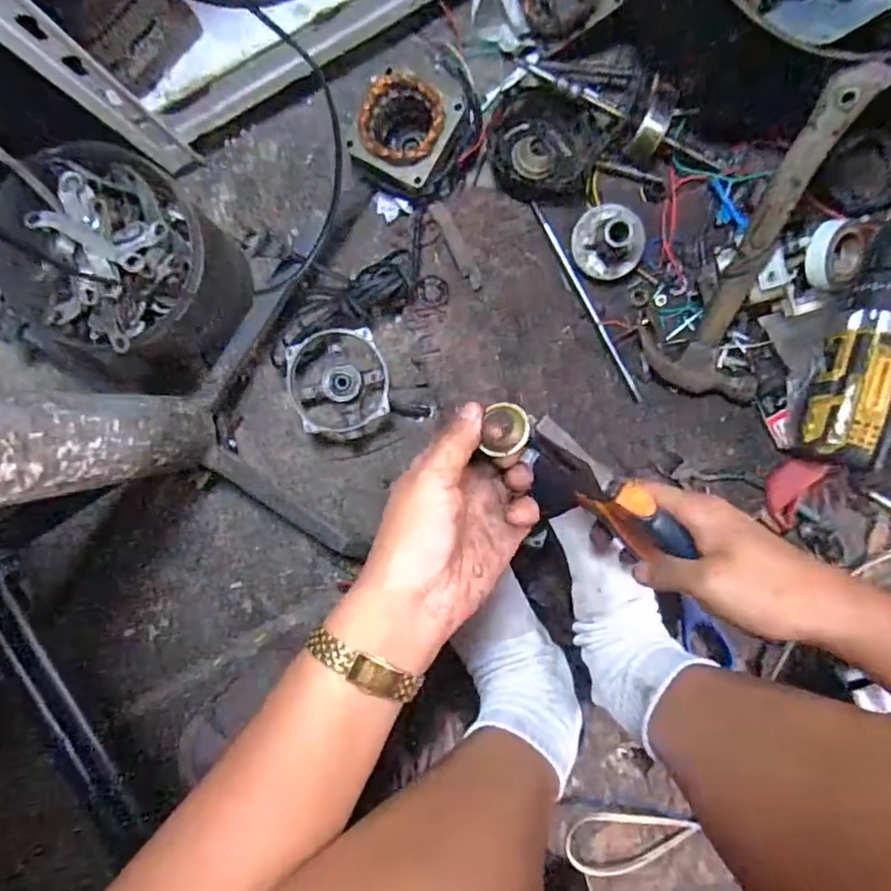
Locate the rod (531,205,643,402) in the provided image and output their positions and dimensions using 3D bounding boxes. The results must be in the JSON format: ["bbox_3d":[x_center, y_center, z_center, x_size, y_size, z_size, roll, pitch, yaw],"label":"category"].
[{"bbox_3d":[0.120,-0.120,0.508,0.007,0.005,0.187,-29,91,6],"label":"rod"}]

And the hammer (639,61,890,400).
[{"bbox_3d":[0.228,-0.142,0.436,0.094,0.033,0.232,19,128,3],"label":"hammer"}]

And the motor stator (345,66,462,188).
[{"bbox_3d":[-0.032,-0.245,0.485,0.071,0.053,0.072,28,94,2],"label":"motor stator"}]

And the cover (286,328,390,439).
[{"bbox_3d":[-0.087,-0.051,0.508,0.082,0.049,0.087,-3,92,4],"label":"cover"}]

